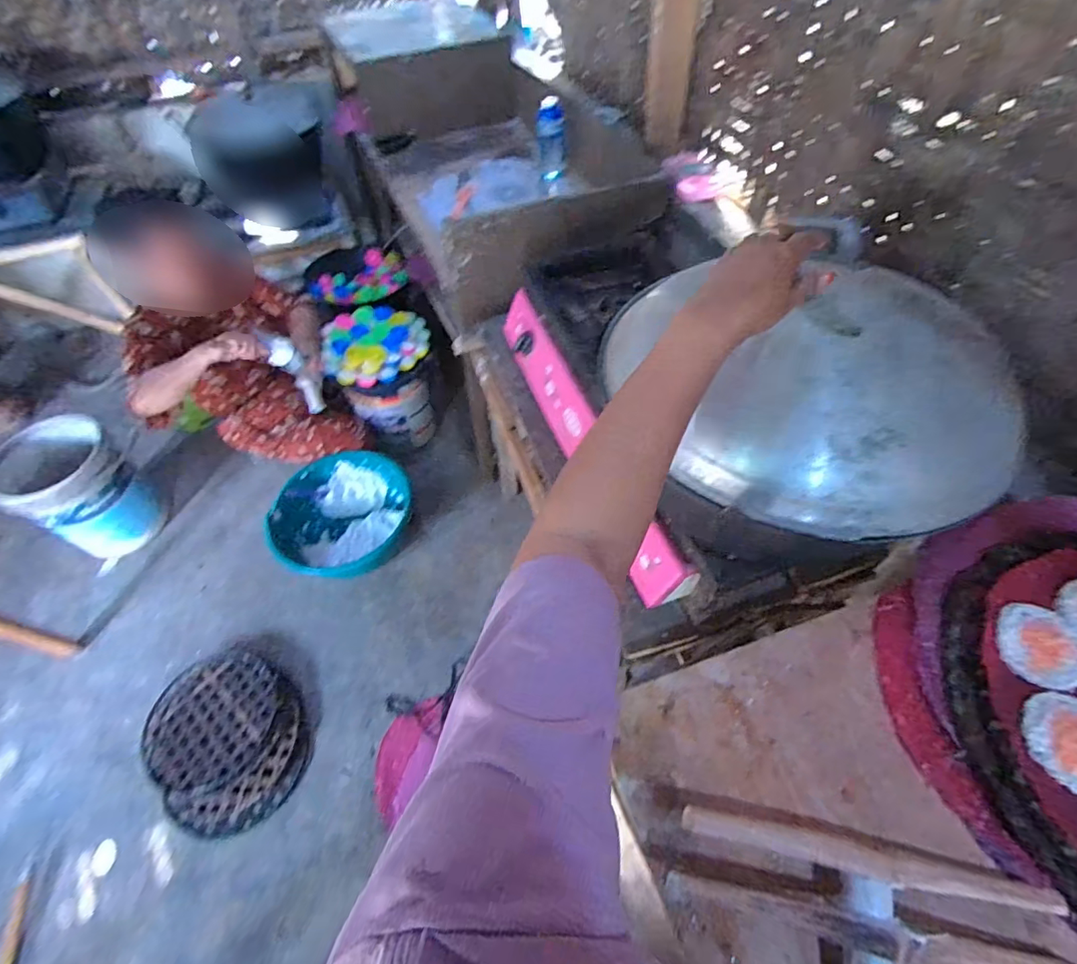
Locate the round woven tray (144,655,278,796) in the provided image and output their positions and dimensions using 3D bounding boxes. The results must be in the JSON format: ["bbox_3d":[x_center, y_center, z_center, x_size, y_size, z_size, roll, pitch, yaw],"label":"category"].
[{"bbox_3d":[-0.842,0.604,1.340,0.305,0.043,0.315,-1,54,2],"label":"round woven tray"}]

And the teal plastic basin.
[{"bbox_3d":[-0.618,0.116,1.692,0.418,0.153,0.435,-1,54,2],"label":"teal plastic basin"}]

